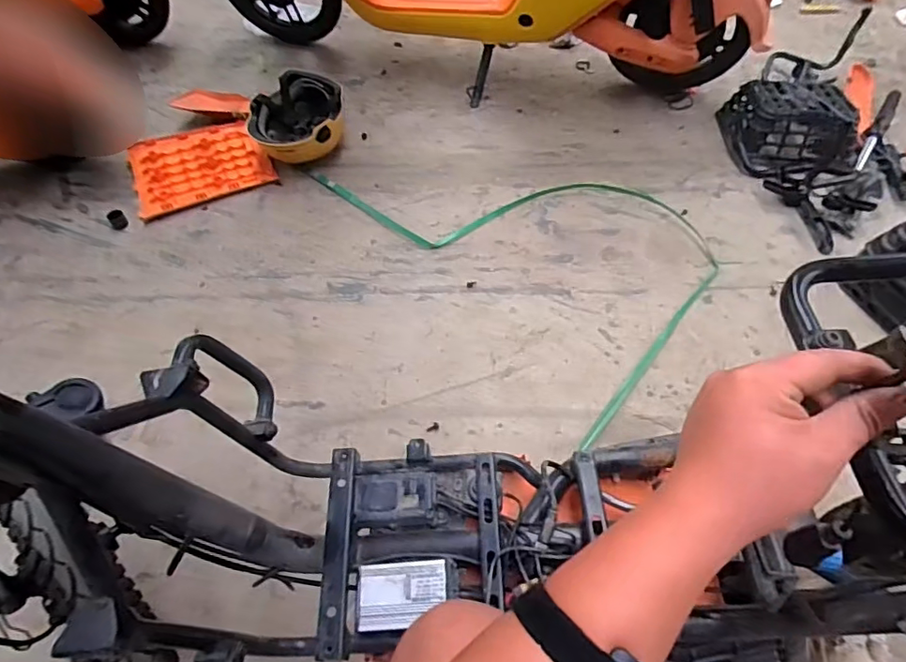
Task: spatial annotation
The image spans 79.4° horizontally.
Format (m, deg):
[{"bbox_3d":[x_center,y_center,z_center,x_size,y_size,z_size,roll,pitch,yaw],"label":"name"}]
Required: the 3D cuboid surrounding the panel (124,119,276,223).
[{"bbox_3d":[-0.695,-0.453,1.490,0.350,0.051,0.276,-25,59,-15],"label":"panel"}]

